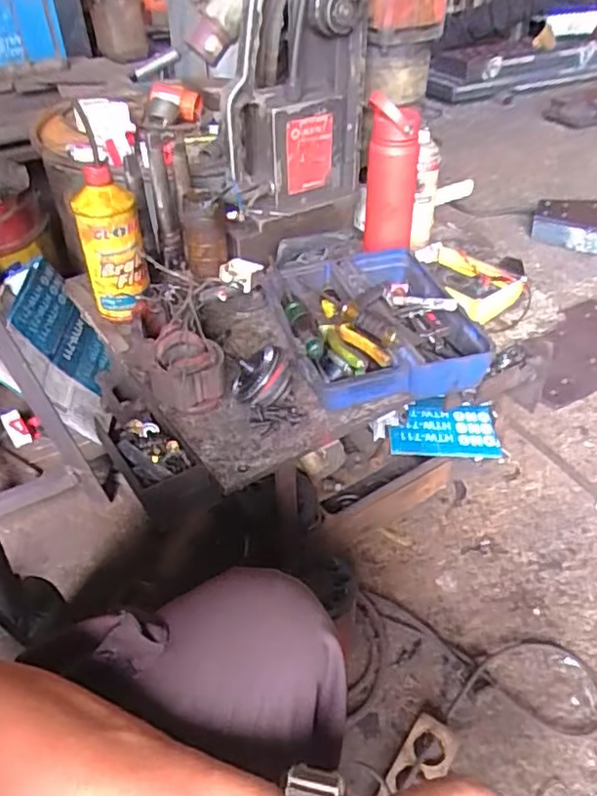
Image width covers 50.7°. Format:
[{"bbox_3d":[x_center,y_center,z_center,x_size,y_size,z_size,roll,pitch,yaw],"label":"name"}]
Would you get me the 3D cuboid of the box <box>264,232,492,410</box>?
[{"bbox_3d":[0.097,-0.114,0.859,0.241,0.091,0.280,-11,41,-11],"label":"box"}]

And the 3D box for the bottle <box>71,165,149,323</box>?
[{"bbox_3d":[-0.262,-0.212,0.892,0.081,0.200,0.066,-12,41,-12],"label":"bottle"}]

